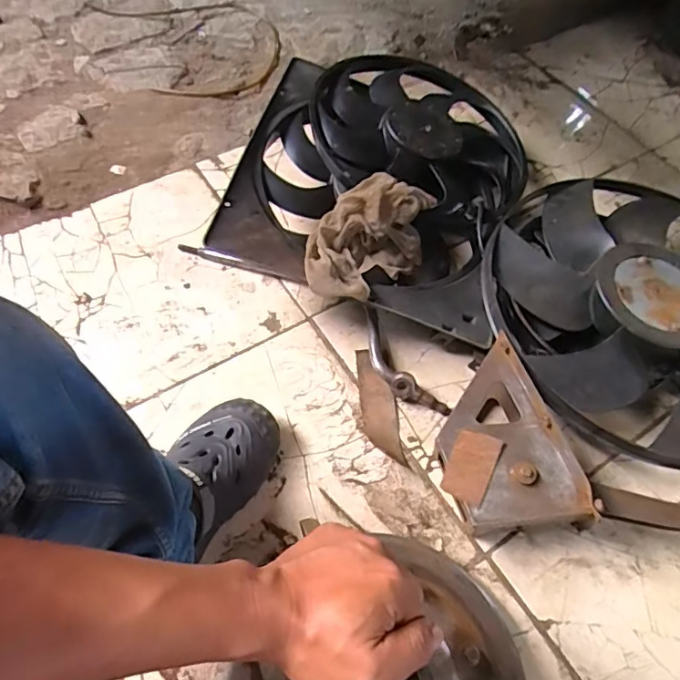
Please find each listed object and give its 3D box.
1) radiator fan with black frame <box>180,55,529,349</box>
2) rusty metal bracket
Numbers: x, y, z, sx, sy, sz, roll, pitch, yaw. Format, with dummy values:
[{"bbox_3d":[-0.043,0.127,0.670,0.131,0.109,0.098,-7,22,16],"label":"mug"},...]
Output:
[{"bbox_3d":[0.078,-0.260,0.852,0.402,0.147,0.486,15,58,7],"label":"radiator fan with black frame"},{"bbox_3d":[0.191,0.134,0.669,0.151,0.089,0.229,-14,59,-8],"label":"rusty metal bracket"}]

